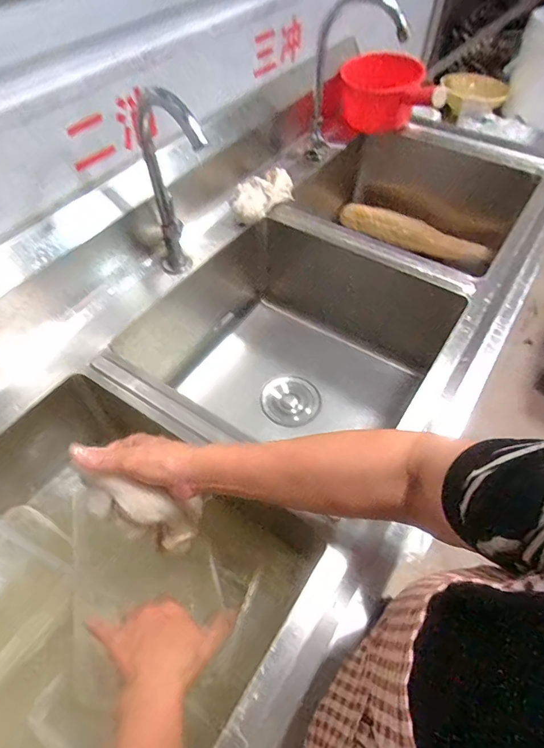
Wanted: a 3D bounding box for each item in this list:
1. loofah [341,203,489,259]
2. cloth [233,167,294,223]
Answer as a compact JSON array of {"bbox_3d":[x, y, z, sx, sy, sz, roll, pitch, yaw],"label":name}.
[{"bbox_3d":[0.368,-0.365,1.125,0.391,0.082,0.063,27,58,17],"label":"loofah"},{"bbox_3d":[-0.026,-0.341,0.821,0.083,0.039,0.141,39,62,24],"label":"cloth"}]

